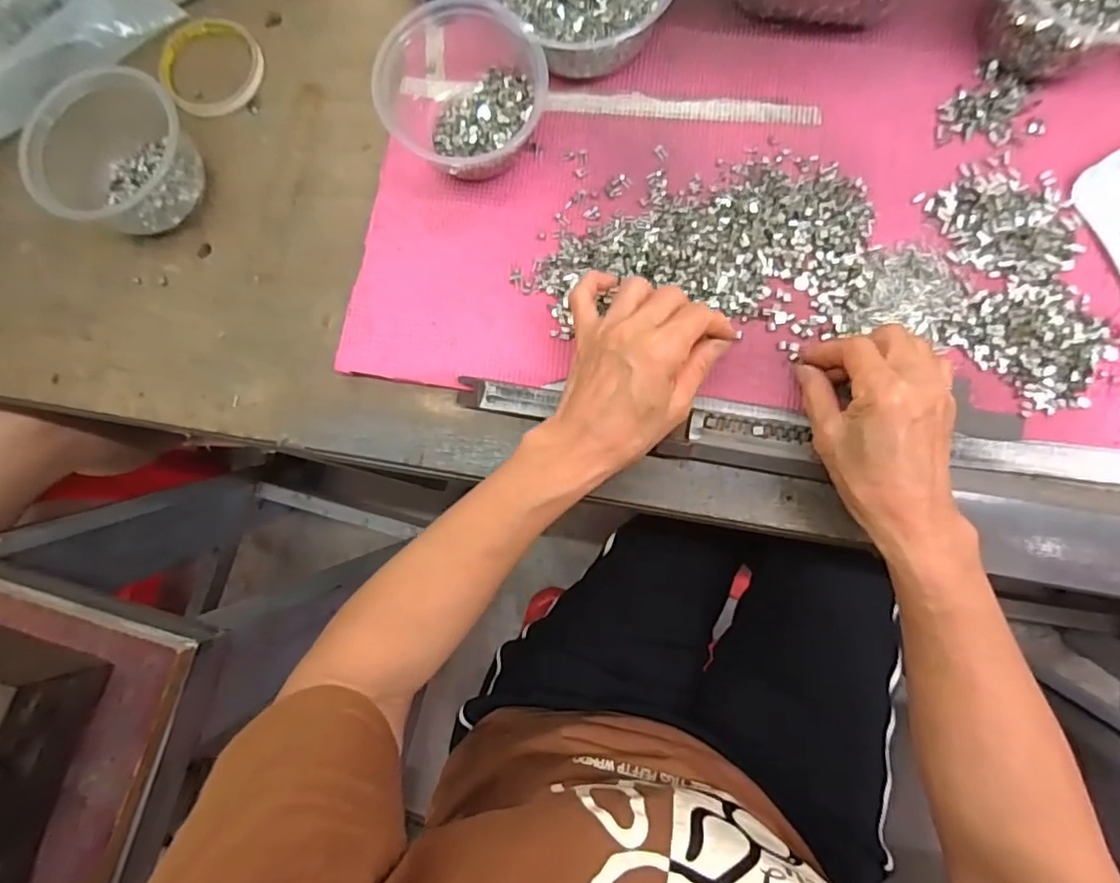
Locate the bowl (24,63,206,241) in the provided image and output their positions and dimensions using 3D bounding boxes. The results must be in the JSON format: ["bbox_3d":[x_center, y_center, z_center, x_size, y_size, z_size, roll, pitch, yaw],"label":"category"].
[{"bbox_3d":[-0.329,-0.212,0.438,0.094,0.063,0.112,34,85,9],"label":"bowl"}]

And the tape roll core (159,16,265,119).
[{"bbox_3d":[-0.286,-0.309,0.479,0.081,0.011,0.089,-1,81,4],"label":"tape roll core"}]

